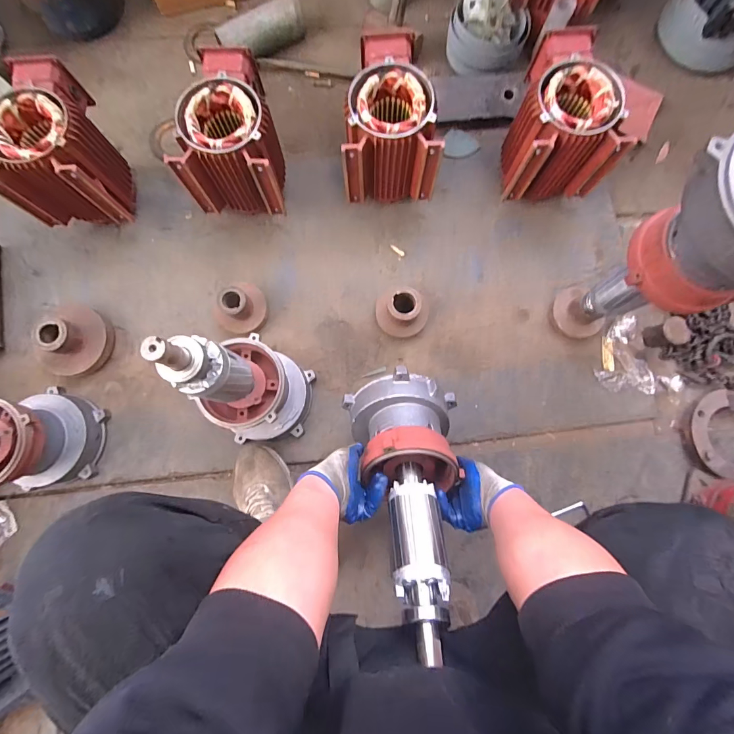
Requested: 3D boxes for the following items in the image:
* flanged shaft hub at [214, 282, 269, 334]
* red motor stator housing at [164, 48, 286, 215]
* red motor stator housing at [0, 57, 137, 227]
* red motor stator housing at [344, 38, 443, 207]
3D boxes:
[{"bbox_3d":[-0.281,-0.132,0.813,0.106,0.082,0.118,41,82,5],"label":"flanged shaft hub"},{"bbox_3d":[-0.280,-0.494,0.804,0.191,0.202,0.247,3,81,-1],"label":"red motor stator housing"},{"bbox_3d":[-0.649,-0.467,0.793,0.182,0.200,0.251,-1,81,-1],"label":"red motor stator housing"},{"bbox_3d":[0.051,-0.524,0.792,0.185,0.187,0.249,0,81,-1],"label":"red motor stator housing"}]

